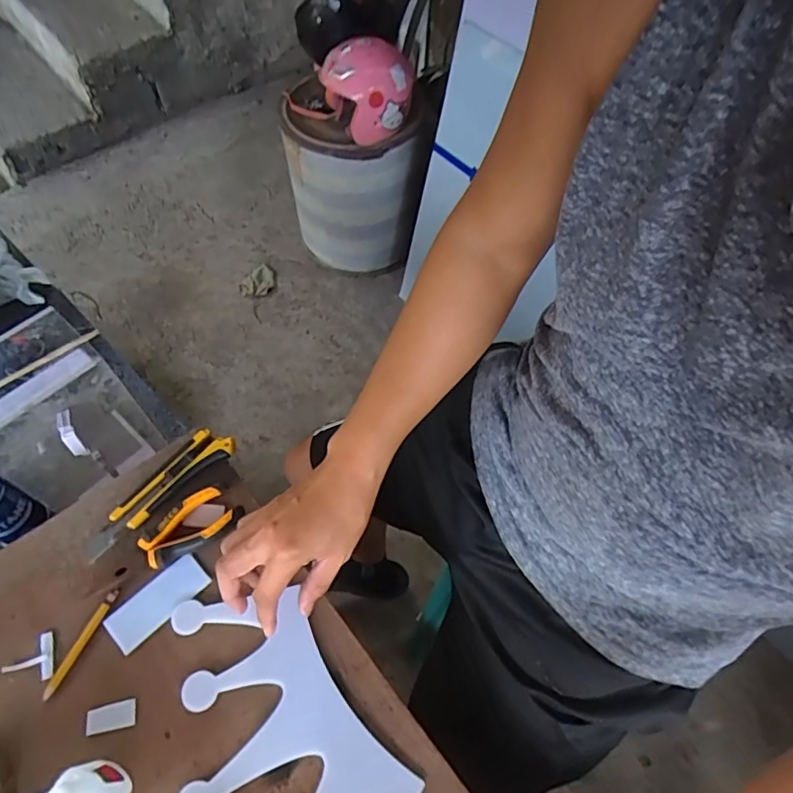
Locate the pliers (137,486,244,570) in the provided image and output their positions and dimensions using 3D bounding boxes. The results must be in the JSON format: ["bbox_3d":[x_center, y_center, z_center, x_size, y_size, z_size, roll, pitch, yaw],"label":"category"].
[{"bbox_3d":[-0.204,0.125,0.539,0.094,0.012,0.048,-30,64,-18],"label":"pliers"}]

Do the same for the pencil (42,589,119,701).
[{"bbox_3d":[-0.284,0.220,0.494,0.011,0.010,0.097,22,61,12],"label":"pencil"}]

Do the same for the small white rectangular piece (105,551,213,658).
[{"bbox_3d":[-0.224,0.192,0.516,0.092,0.004,0.040,-40,75,-20],"label":"small white rectangular piece"}]

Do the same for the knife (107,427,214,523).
[{"bbox_3d":[-0.240,0.080,0.566,0.020,0.011,0.123,37,65,19],"label":"knife"}]

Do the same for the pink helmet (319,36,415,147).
[{"bbox_3d":[-0.074,-0.759,1.361,0.227,0.169,0.198,0,57,-3],"label":"pink helmet"}]

